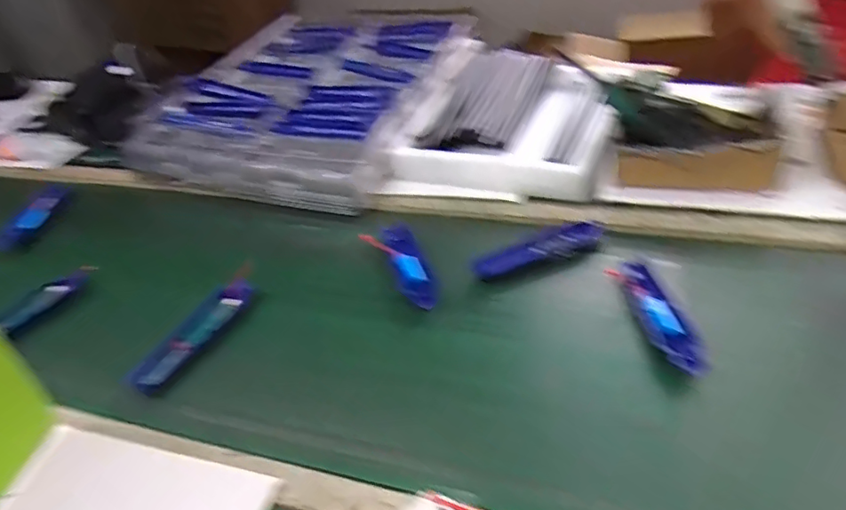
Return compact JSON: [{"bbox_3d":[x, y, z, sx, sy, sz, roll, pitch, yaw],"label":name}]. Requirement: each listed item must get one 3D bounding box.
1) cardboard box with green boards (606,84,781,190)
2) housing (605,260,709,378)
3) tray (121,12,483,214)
[{"bbox_3d":[0.344,-0.150,0.781,0.212,0.100,0.095,9,40,19],"label":"cardboard box with green boards"},{"bbox_3d":[0.238,0.056,0.616,0.040,0.020,0.164,-8,37,-3],"label":"housing"},{"bbox_3d":[-0.184,-0.283,1.097,0.499,0.122,0.539,17,43,27],"label":"tray"}]

